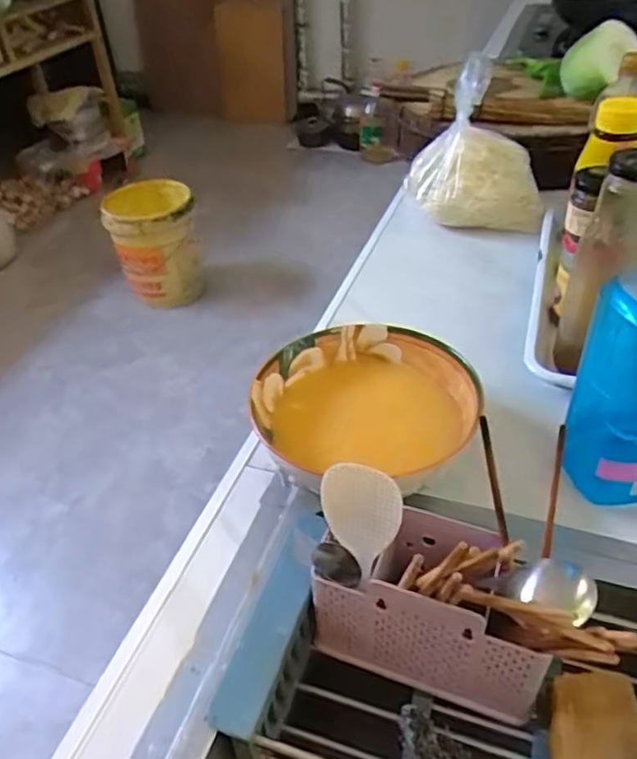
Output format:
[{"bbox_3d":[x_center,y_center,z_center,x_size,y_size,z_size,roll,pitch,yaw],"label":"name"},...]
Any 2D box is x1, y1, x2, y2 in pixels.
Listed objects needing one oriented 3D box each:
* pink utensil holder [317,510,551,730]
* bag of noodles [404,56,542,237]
[{"bbox_3d":[0.090,0.178,0.516,0.174,0.125,0.081,12,43,18],"label":"pink utensil holder"},{"bbox_3d":[0.231,-0.344,0.945,0.191,0.222,0.137,4,42,10],"label":"bag of noodles"}]

